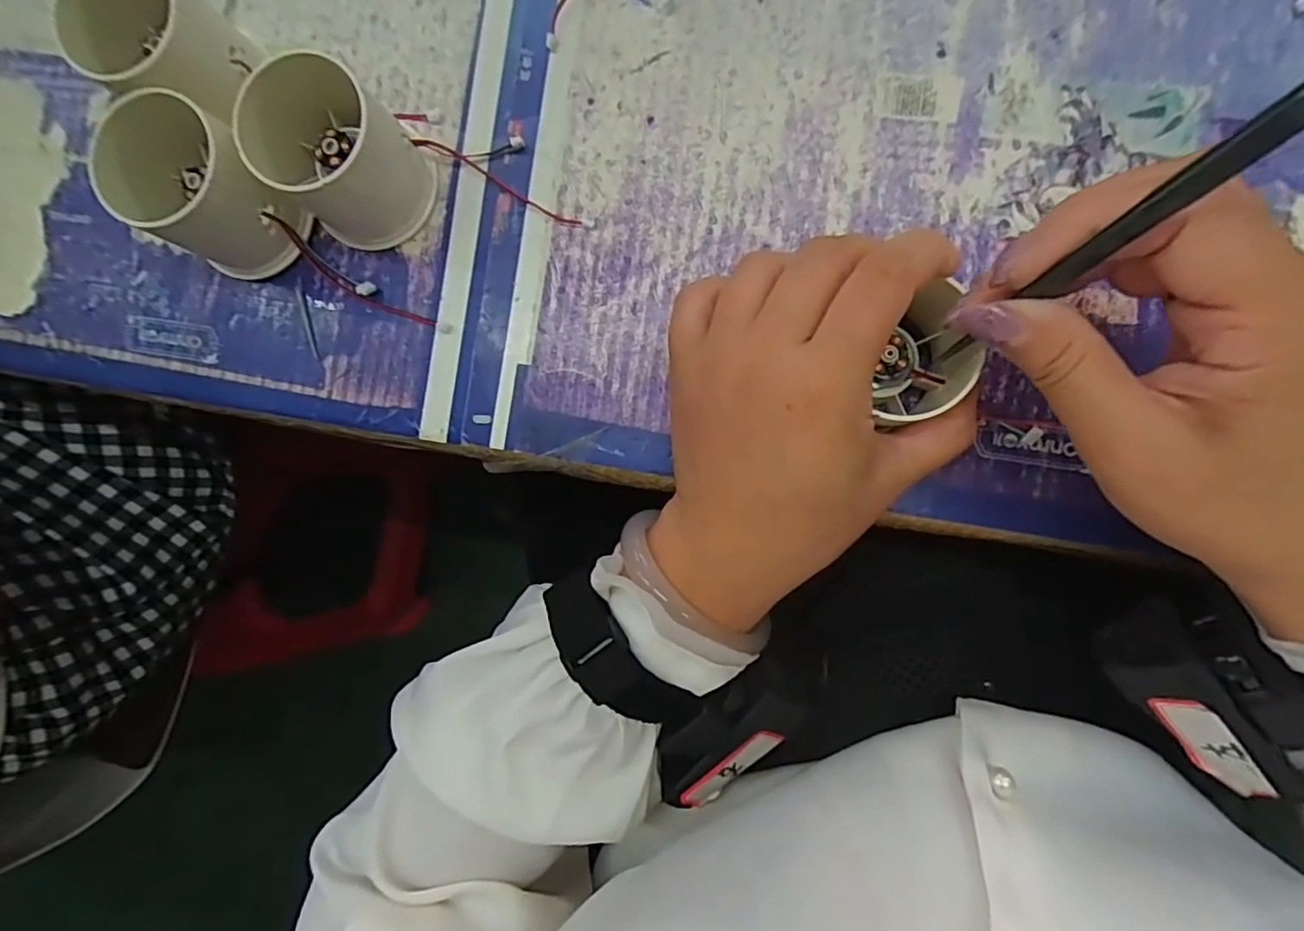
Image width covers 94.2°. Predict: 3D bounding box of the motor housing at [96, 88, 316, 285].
[{"bbox_3d":[-0.173,-0.107,0.243,0.059,0.051,0.048,38,93,4],"label":"motor housing"}]

